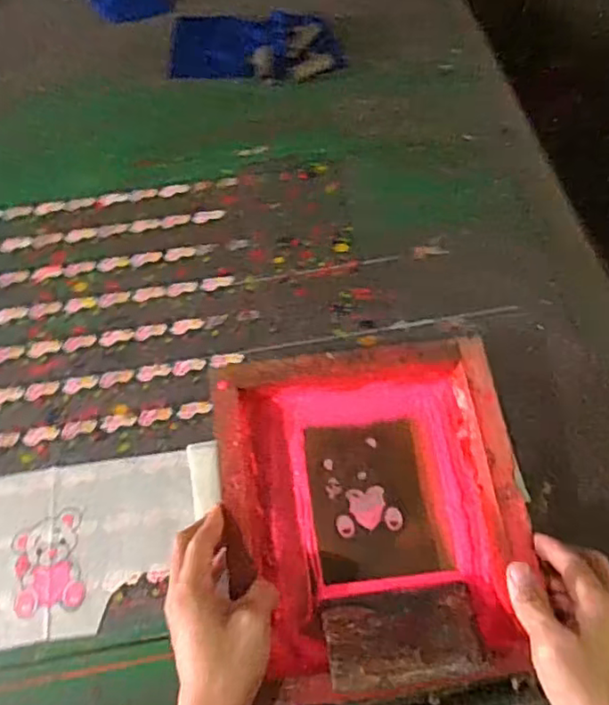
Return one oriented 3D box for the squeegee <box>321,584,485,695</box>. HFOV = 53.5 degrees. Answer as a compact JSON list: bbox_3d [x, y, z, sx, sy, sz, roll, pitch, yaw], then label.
[{"bbox_3d":[0.074,0.213,0.452,0.115,0.020,0.076,-6,28,-3],"label":"squeegee"}]

